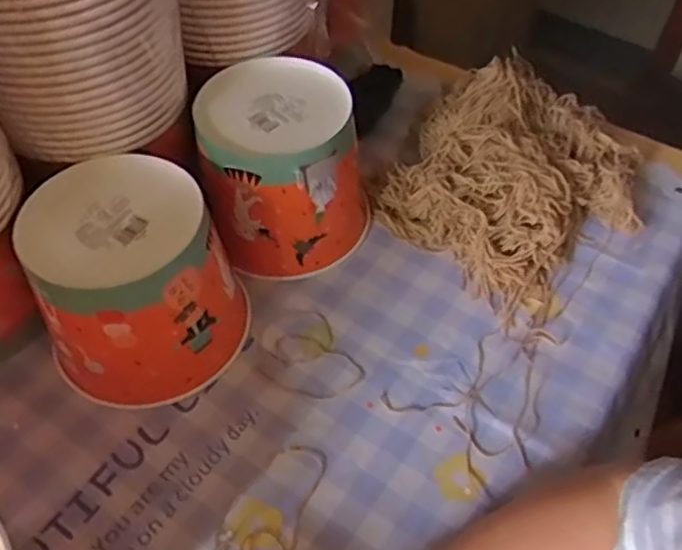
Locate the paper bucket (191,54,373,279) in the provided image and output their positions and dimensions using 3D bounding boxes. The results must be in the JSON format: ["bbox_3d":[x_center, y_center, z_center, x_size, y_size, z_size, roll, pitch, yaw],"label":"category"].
[{"bbox_3d":[-0.050,-0.092,0.571,0.133,0.136,0.128,1,52,-1],"label":"paper bucket"}]

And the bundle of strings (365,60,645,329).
[{"bbox_3d":[0.163,-0.106,0.627,0.248,0.064,0.234,-36,61,-25],"label":"bundle of strings"}]

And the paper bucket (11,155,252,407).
[{"bbox_3d":[-0.150,0.007,0.497,0.140,0.134,0.131,1,52,-1],"label":"paper bucket"}]

